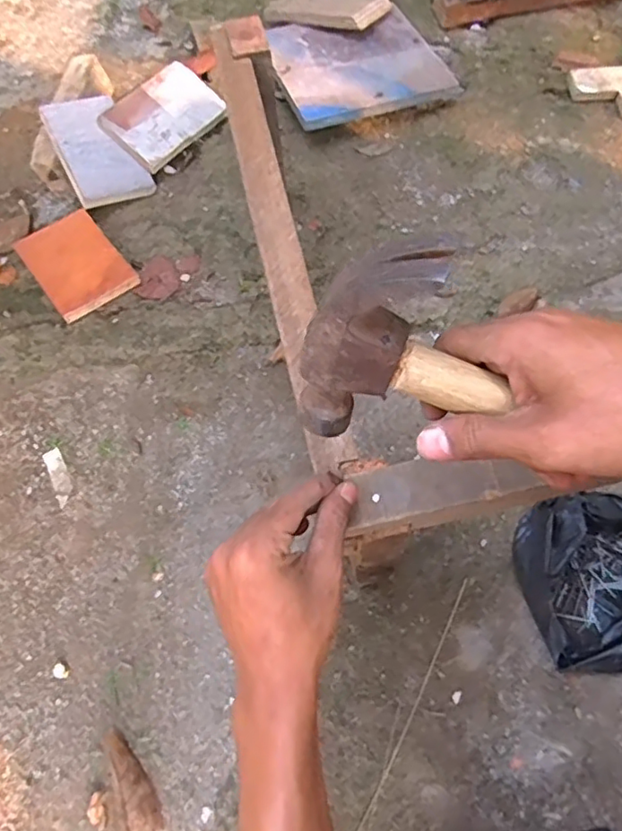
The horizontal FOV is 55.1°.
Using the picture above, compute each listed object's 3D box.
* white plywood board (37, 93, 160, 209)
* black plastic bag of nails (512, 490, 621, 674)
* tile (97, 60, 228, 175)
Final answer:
[{"bbox_3d":[-0.313,-0.391,0.880,0.107,0.009,0.165,-24,86,-16],"label":"white plywood board"},{"bbox_3d":[0.306,0.174,0.624,0.160,0.057,0.169,-16,68,-4],"label":"black plastic bag of nails"},{"bbox_3d":[-0.224,-0.458,0.907,0.123,0.016,0.169,42,73,4],"label":"tile"}]

